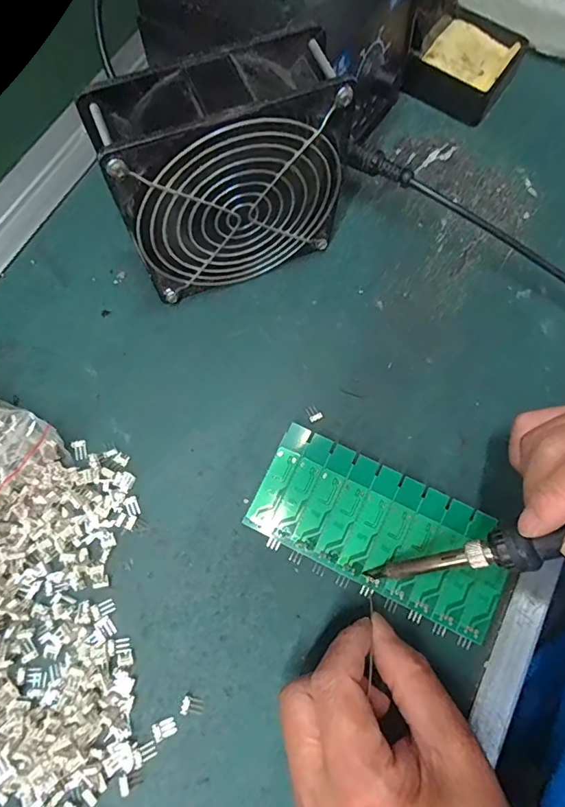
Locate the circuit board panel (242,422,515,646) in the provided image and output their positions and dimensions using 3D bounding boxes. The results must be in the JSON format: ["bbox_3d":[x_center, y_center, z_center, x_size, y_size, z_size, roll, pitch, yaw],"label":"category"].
[{"bbox_3d":[0.055,0.068,0.252,0.138,0.012,0.067,28,75,7],"label":"circuit board panel"}]

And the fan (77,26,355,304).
[{"bbox_3d":[-0.029,-0.117,0.251,0.116,0.121,0.046,-24,75,-8],"label":"fan"}]

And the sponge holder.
[{"bbox_3d":[0.138,-0.254,0.343,0.066,0.026,0.074,33,75,8],"label":"sponge holder"}]

